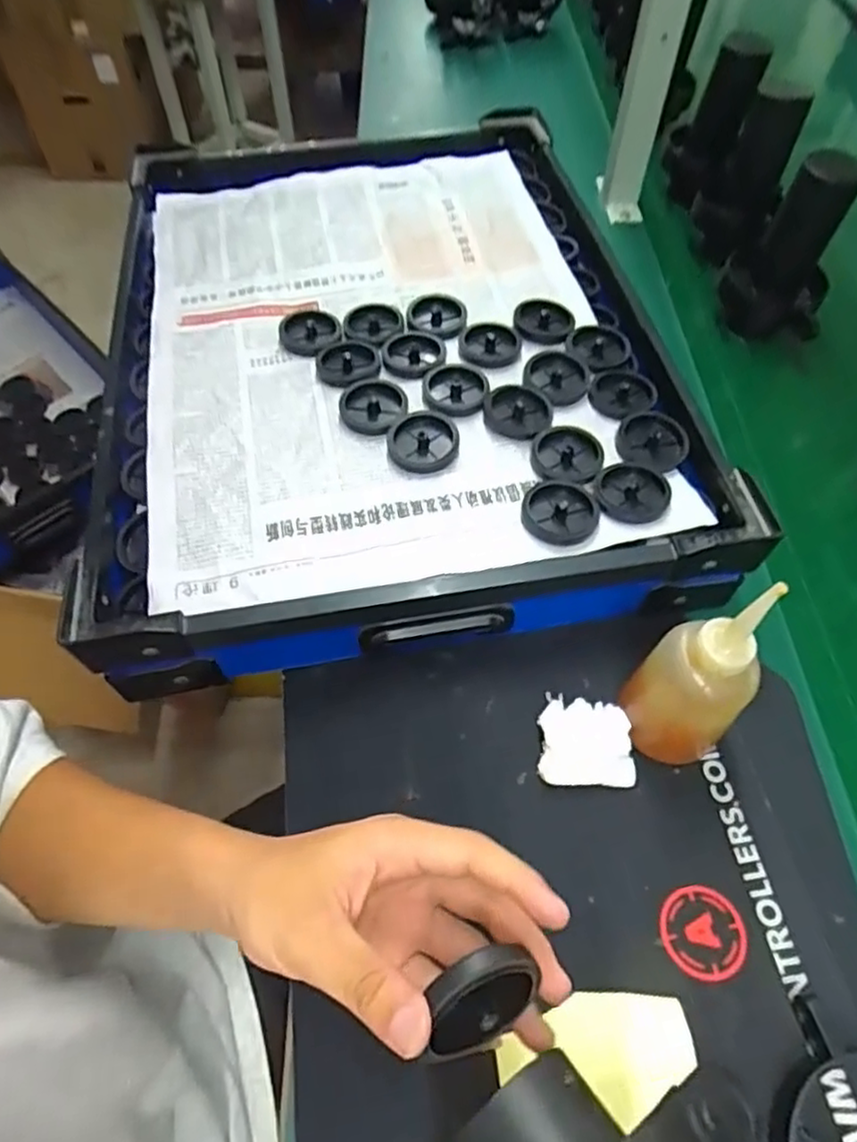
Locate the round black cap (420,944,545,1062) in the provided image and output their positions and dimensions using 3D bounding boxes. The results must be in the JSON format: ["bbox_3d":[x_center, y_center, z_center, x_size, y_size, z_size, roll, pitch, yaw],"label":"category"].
[{"bbox_3d":[0.020,0.167,0.258,0.044,0.058,0.010,-10,36,-25],"label":"round black cap"}]

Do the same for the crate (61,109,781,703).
[{"bbox_3d":[-0.046,-0.234,0.640,0.466,0.091,0.684,-5,56,-7],"label":"crate"}]

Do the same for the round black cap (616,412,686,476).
[{"bbox_3d":[0.175,-0.102,0.520,0.051,0.013,0.051,2,55,-3],"label":"round black cap"}]

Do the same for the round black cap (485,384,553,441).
[{"bbox_3d":[0.071,-0.127,0.534,0.053,0.011,0.058,2,55,-3],"label":"round black cap"}]

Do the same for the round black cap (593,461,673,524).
[{"bbox_3d":[0.149,-0.059,0.489,0.050,0.007,0.061,13,55,5],"label":"round black cap"}]

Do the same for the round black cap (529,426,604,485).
[{"bbox_3d":[0.103,-0.088,0.506,0.050,0.013,0.052,2,55,-3],"label":"round black cap"}]

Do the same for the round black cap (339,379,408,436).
[{"bbox_3d":[-0.044,-0.133,0.548,0.054,0.016,0.059,2,55,-3],"label":"round black cap"}]

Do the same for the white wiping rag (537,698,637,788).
[{"bbox_3d":[0.102,0.111,0.437,0.058,0.021,0.053,3,55,-2],"label":"white wiping rag"}]

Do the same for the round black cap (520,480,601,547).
[{"bbox_3d":[0.093,-0.041,0.475,0.052,0.010,0.052,2,55,-3],"label":"round black cap"}]

